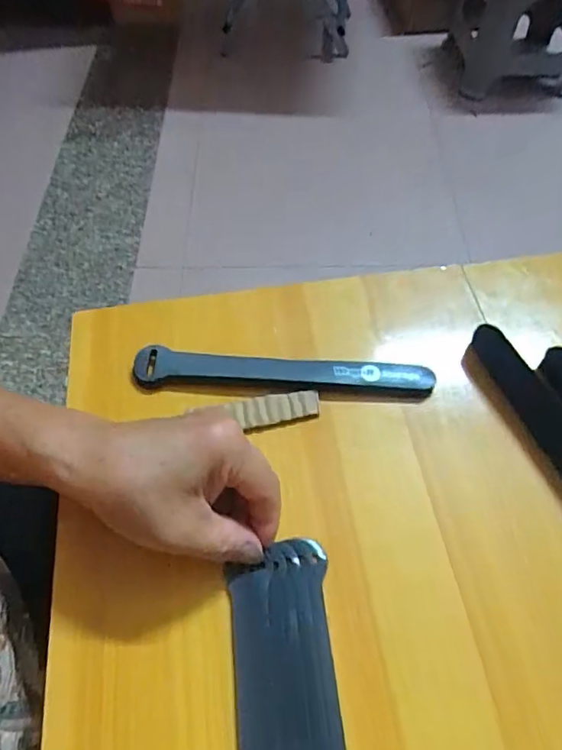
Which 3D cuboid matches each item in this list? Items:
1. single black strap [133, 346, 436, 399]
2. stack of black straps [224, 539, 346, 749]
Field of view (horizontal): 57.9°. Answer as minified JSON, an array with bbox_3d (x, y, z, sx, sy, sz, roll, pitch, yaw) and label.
[{"bbox_3d":[0.001,0.000,0.339,0.197,0.007,0.024,4,59,3],"label":"single black strap"},{"bbox_3d":[0.006,0.179,0.237,0.051,0.012,0.189,-6,58,-3],"label":"stack of black straps"}]

